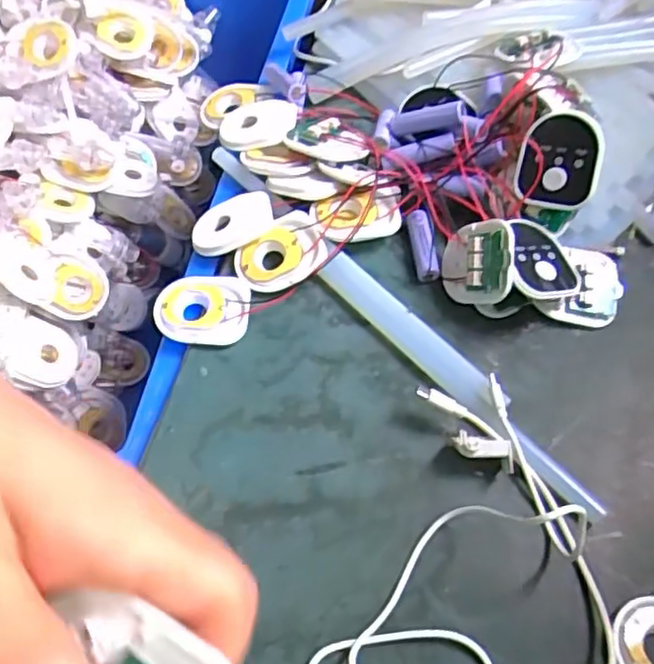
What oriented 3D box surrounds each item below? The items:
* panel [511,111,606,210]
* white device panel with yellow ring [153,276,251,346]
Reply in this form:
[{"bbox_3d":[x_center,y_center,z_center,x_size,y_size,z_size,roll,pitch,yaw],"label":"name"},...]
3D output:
[{"bbox_3d":[0.142,-0.105,0.407,0.049,0.056,0.009,14,18,21],"label":"panel"},{"bbox_3d":[-0.077,-0.014,0.416,0.057,0.008,0.046,7,61,0],"label":"white device panel with yellow ring"}]

